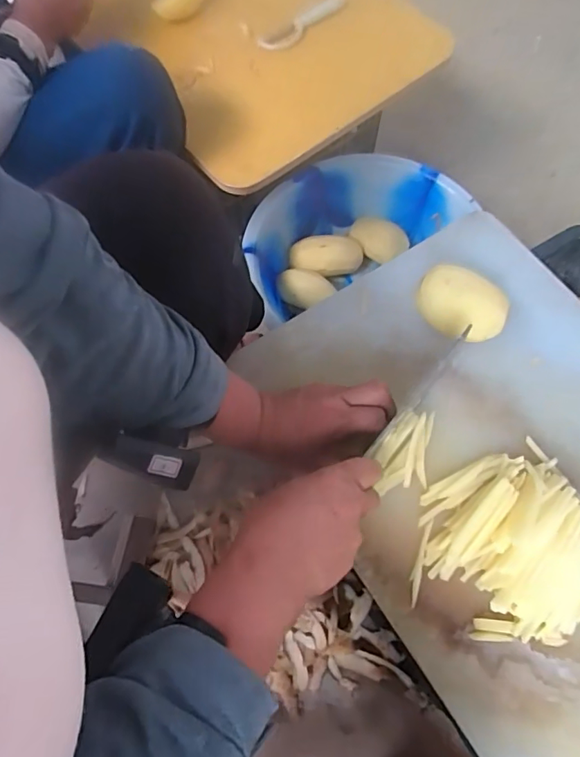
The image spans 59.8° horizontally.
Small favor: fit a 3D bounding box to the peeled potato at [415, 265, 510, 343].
[{"bbox_3d":[0.168,-0.071,0.502,0.090,0.055,0.056,31,72,13],"label":"peeled potato"}]

